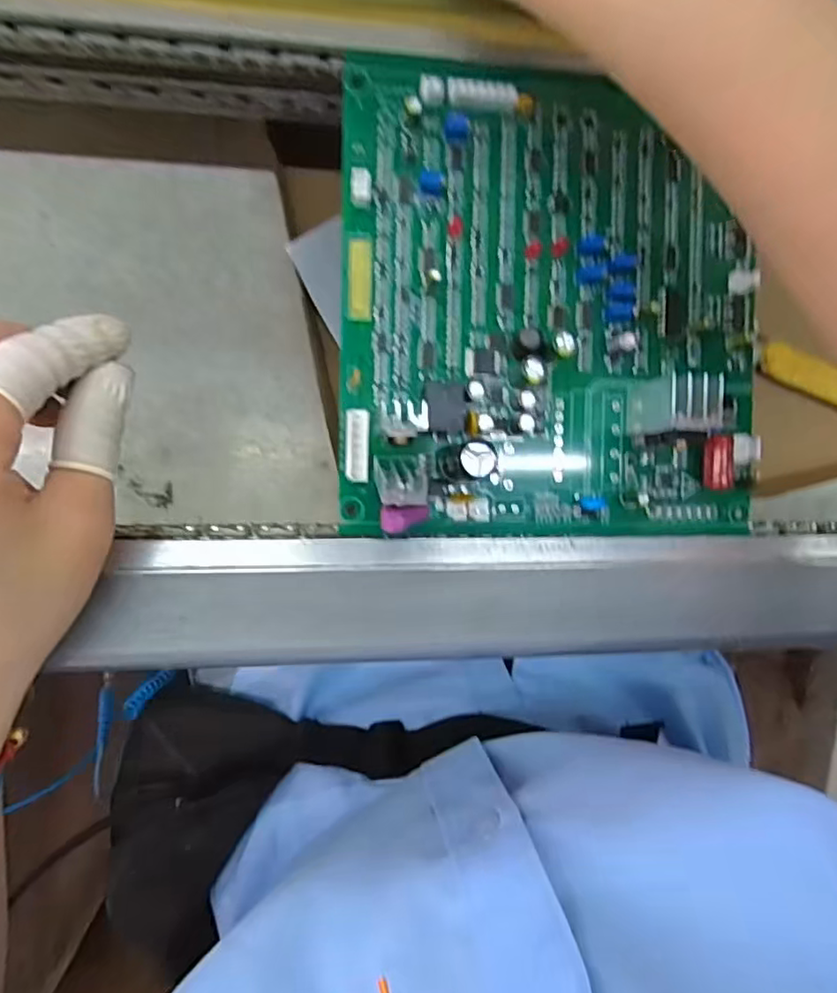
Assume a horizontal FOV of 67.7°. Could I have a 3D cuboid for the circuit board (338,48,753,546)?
[{"bbox_3d":[0.058,-0.079,0.253,0.176,0.017,0.187,0,91,-7],"label":"circuit board"}]

